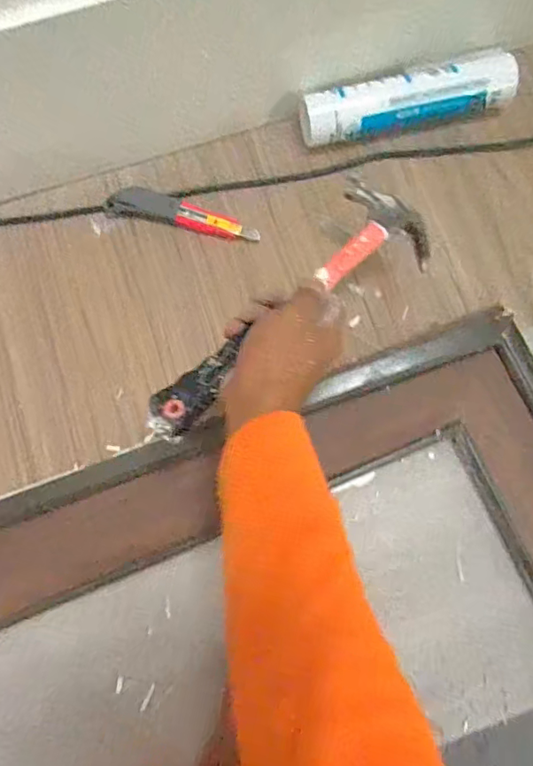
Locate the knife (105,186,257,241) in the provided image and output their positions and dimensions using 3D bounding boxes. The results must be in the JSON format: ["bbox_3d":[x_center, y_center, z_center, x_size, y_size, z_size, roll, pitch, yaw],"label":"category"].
[{"bbox_3d":[-0.083,-0.168,0.530,0.154,0.016,0.032,17,78,5],"label":"knife"}]

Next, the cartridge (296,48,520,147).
[{"bbox_3d":[0.145,-0.284,0.539,0.225,0.046,0.051,-15,77,-3],"label":"cartridge"}]

